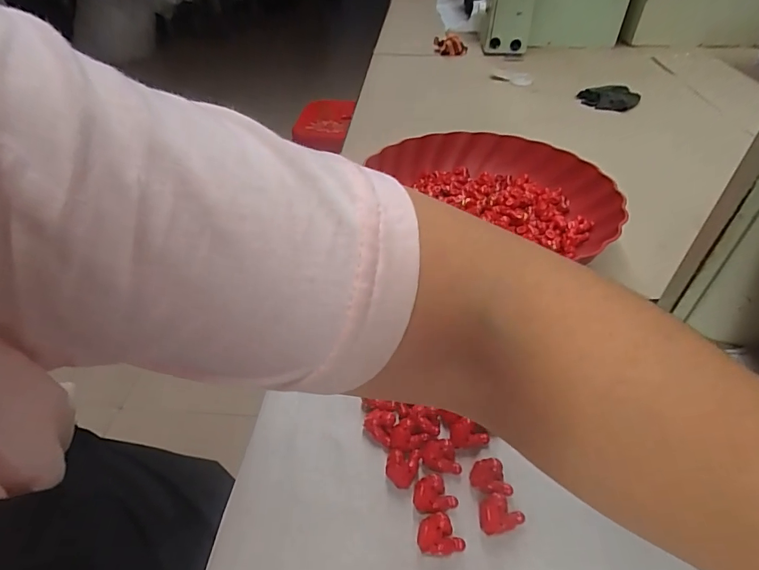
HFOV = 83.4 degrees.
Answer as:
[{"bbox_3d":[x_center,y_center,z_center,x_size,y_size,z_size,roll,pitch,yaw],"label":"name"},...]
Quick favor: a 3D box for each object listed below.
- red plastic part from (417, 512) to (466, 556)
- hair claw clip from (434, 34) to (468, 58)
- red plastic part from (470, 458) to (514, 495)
[{"bbox_3d":[0.032,0.132,0.224,0.023,0.014,0.017,-8,43,-10],"label":"red plastic part"},{"bbox_3d":[0.148,-0.520,0.921,0.039,0.041,0.072,-33,52,-31],"label":"hair claw clip"},{"bbox_3d":[0.064,0.112,0.245,0.021,0.010,0.019,-8,43,-10],"label":"red plastic part"}]

